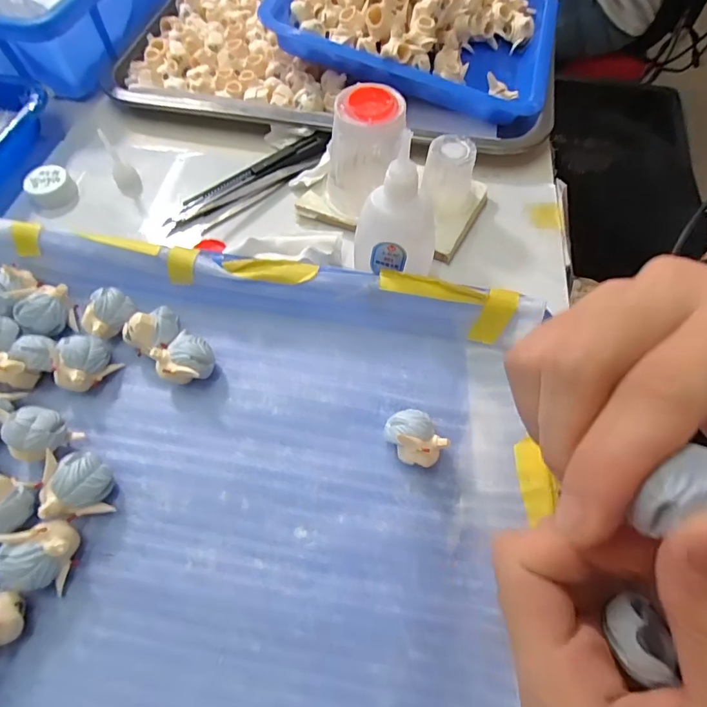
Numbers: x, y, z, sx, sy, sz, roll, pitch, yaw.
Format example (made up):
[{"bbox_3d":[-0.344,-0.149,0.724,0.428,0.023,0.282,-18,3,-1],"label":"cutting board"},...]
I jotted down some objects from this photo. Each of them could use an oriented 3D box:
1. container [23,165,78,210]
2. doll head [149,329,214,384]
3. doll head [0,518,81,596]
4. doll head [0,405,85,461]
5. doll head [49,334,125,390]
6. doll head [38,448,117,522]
[{"bbox_3d":[-0.210,-0.116,0.303,0.029,0.016,0.024,-37,68,-16],"label":"container"},{"bbox_3d":[-0.086,0.006,0.227,0.027,0.022,0.027,0,63,1],"label":"doll head"},{"bbox_3d":[-0.132,0.085,0.183,0.024,0.024,0.027,8,64,5],"label":"doll head"},{"bbox_3d":[-0.148,0.036,0.206,0.022,0.030,0.023,0,63,1],"label":"doll head"},{"bbox_3d":[-0.142,0.005,0.227,0.021,0.021,0.028,27,67,14],"label":"doll head"},{"bbox_3d":[-0.123,0.060,0.197,0.024,0.022,0.030,-10,63,-4],"label":"doll head"}]

